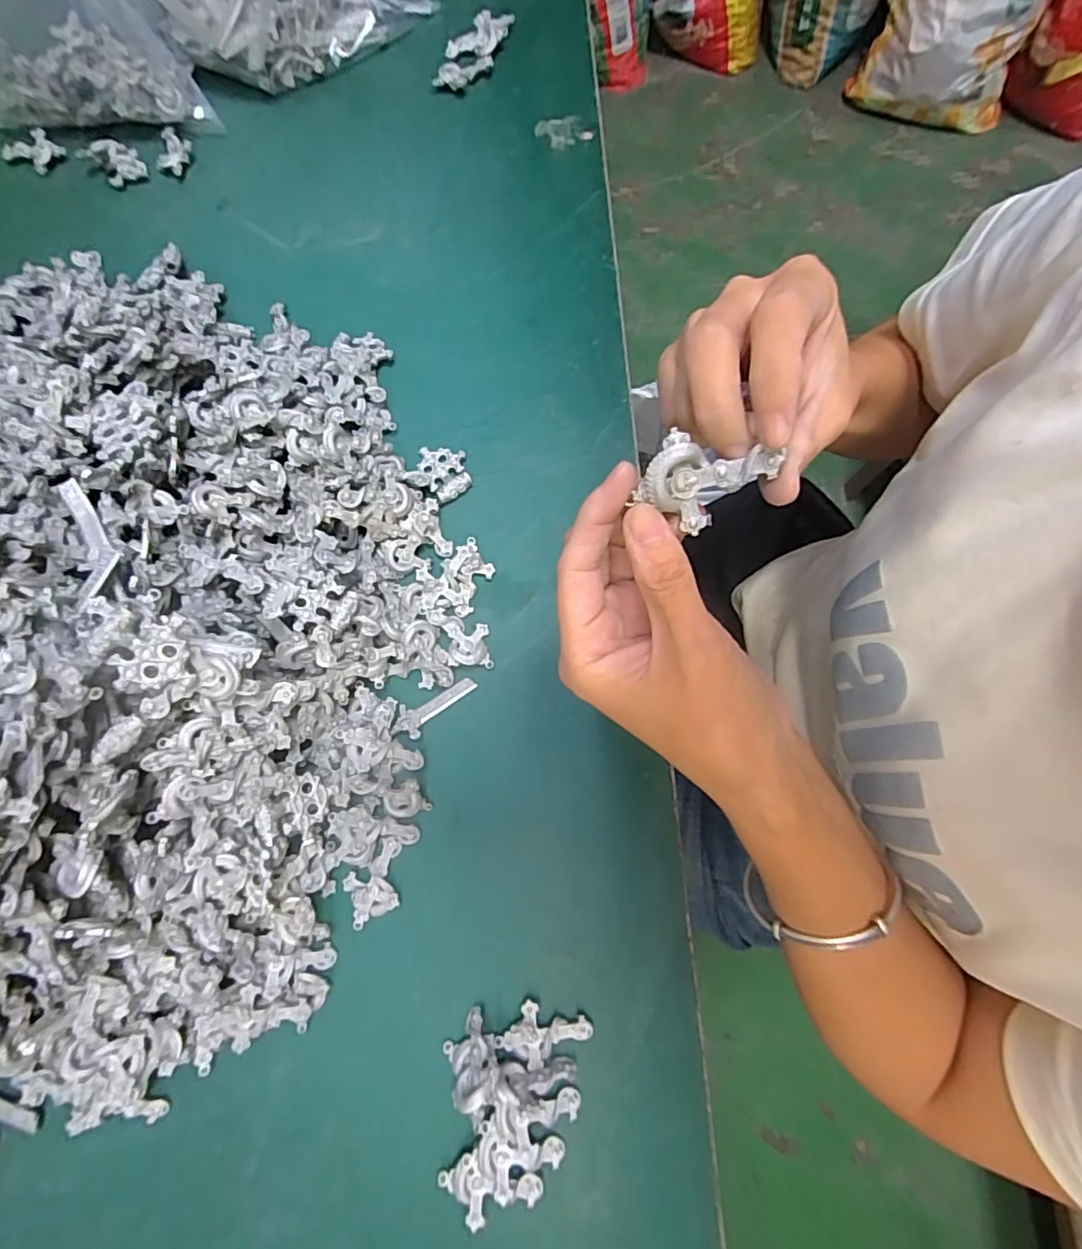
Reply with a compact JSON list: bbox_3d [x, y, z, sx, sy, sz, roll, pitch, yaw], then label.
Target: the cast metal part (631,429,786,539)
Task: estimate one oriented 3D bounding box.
[{"bbox_3d":[0.052,-0.051,0.192,0.031,0.013,0.035,33,112,-18],"label":"cast metal part"}]

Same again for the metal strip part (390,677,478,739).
[{"bbox_3d":[-0.067,0.050,0.357,0.056,0.005,0.021,-35,79,-7],"label":"metal strip part"}]

